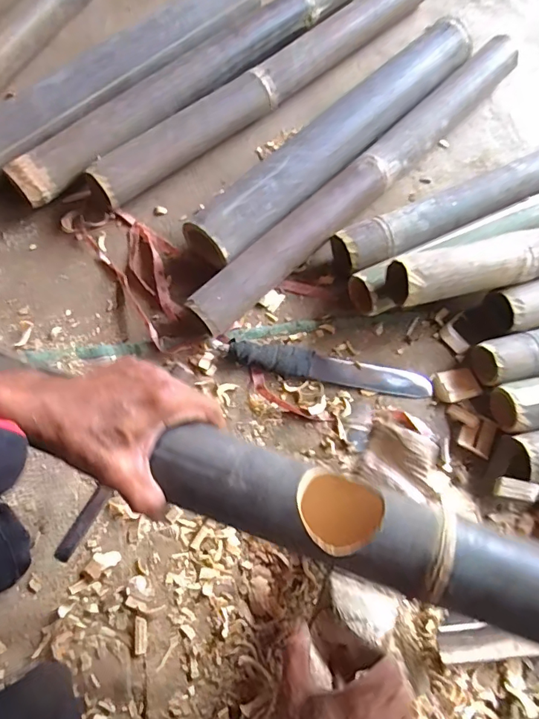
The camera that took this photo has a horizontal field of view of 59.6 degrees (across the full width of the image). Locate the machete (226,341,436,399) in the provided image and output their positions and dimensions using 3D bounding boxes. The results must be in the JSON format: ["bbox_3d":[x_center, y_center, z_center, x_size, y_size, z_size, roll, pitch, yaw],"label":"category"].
[{"bbox_3d":[0.078,0.011,0.582,0.252,0.023,0.034,10,71,-2],"label":"machete"}]

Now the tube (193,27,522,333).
[{"bbox_3d":[0.138,-0.251,0.648,0.623,0.064,0.059,-42,80,-16],"label":"tube"}]

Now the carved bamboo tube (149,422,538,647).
[{"bbox_3d":[0.091,0.134,0.352,0.362,0.055,0.066,17,74,12],"label":"carved bamboo tube"}]

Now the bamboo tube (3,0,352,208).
[{"bbox_3d":[-0.071,-0.420,0.672,0.567,0.058,0.063,-38,79,-15],"label":"bamboo tube"}]

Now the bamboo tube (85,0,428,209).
[{"bbox_3d":[0.017,-0.416,0.688,0.631,0.070,0.065,-38,79,-15],"label":"bamboo tube"}]

